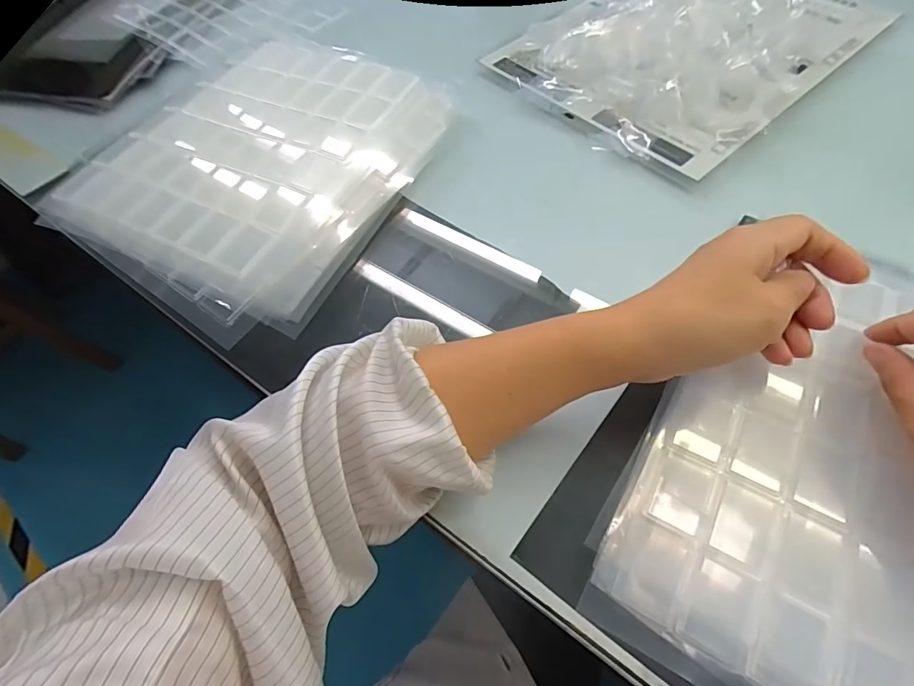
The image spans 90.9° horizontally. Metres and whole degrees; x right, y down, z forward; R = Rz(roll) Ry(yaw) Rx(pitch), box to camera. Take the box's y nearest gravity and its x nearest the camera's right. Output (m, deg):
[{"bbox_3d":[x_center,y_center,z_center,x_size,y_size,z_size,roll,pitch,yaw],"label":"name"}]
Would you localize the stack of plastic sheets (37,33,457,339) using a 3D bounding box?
[{"bbox_3d":[-0.165,-0.163,0.389,0.253,0.035,0.286,23,62,18],"label":"stack of plastic sheets"}]

